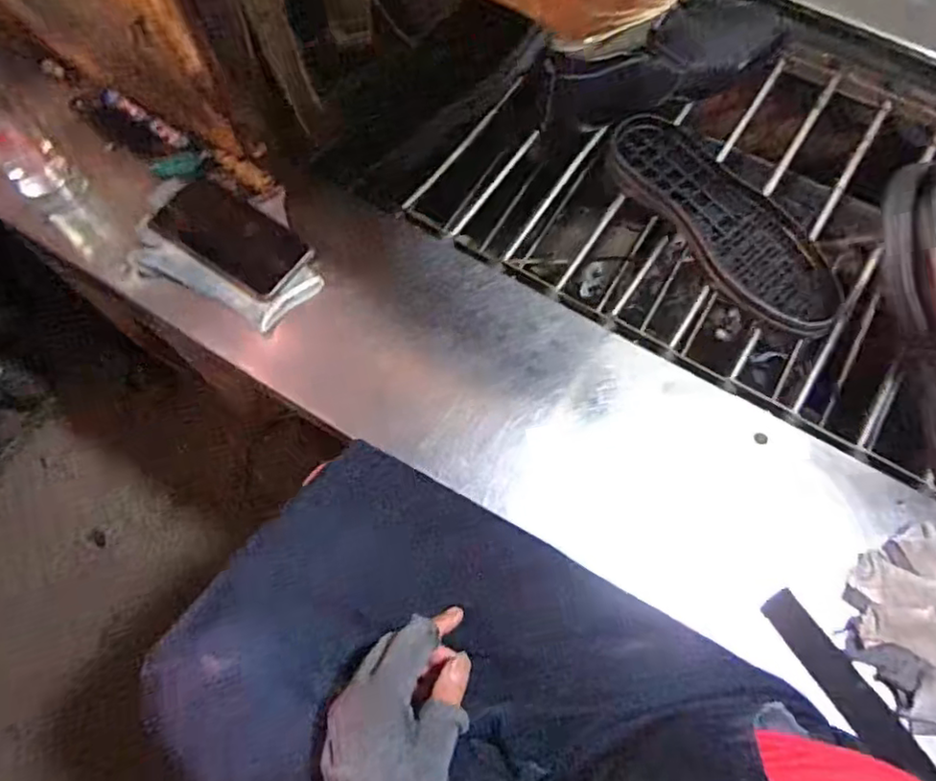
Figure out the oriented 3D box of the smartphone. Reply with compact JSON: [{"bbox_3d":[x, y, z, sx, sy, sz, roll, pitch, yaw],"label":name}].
[{"bbox_3d":[-0.247,-0.161,0.657,0.177,0.006,0.080,35,75,13],"label":"smartphone"}]

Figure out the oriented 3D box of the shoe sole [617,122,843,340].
[{"bbox_3d":[0.273,-0.188,0.686,0.113,0.025,0.312,-34,72,-10],"label":"shoe sole"}]

